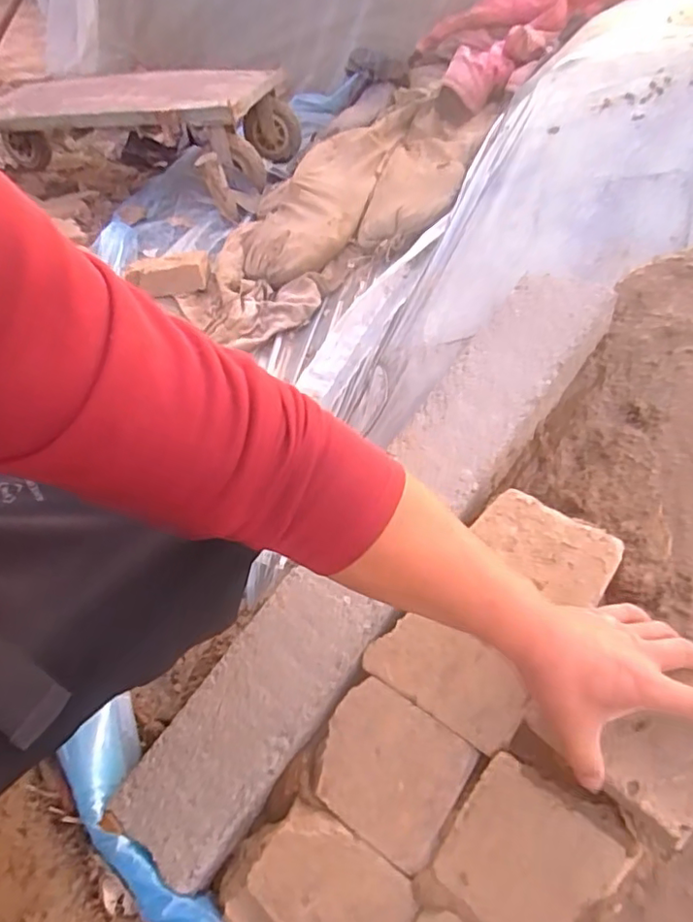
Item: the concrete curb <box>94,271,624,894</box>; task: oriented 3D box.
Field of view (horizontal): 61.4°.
[{"bbox_3d":[0.050,0.082,0.639,0.119,0.060,0.742,31,74,26],"label":"concrete curb"}]

